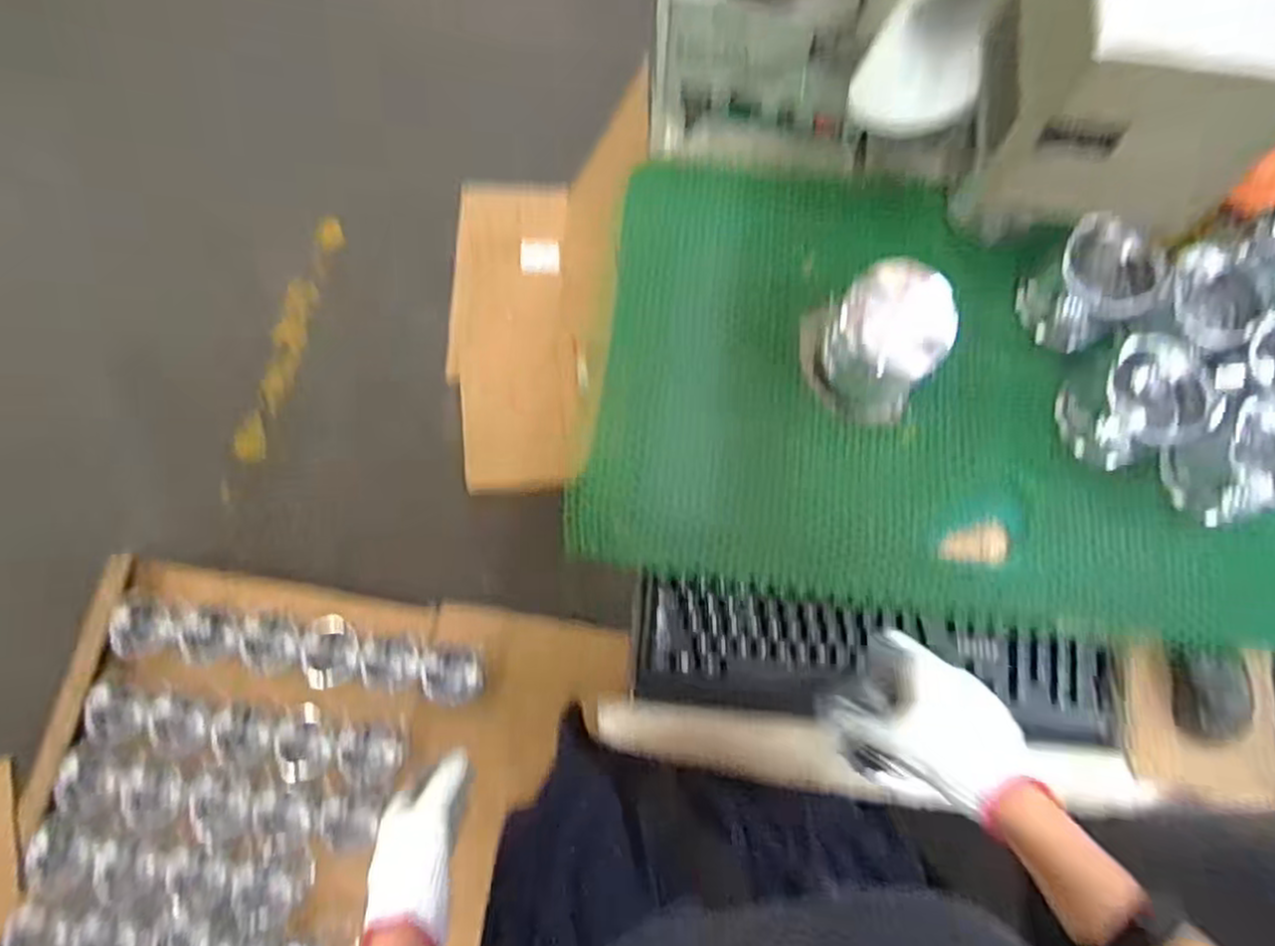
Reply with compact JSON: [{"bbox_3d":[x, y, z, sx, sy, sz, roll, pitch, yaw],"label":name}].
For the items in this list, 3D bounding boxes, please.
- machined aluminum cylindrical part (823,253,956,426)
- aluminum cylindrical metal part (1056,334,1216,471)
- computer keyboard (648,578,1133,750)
[{"bbox_3d":[0.214,-0.111,0.628,0.099,0.113,0.091,0,76,-2],"label":"machined aluminum cylindrical part"},{"bbox_3d":[0.443,-0.061,0.649,0.091,0.108,0.091,0,76,-2],"label":"aluminum cylindrical metal part"},{"bbox_3d":[0.233,0.187,0.700,0.471,0.029,0.124,8,76,0],"label":"computer keyboard"}]

